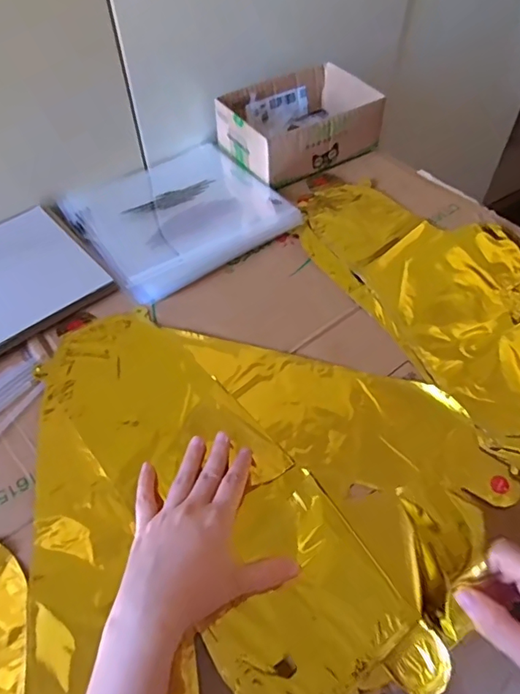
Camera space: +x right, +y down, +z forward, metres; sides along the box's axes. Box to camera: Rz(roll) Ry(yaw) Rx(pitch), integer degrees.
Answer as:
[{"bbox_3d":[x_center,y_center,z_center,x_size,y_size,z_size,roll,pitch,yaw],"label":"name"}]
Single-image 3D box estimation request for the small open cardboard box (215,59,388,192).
[{"bbox_3d":[0.052,-0.295,0.670,0.183,0.066,0.147,-28,57,-19],"label":"small open cardboard box"}]

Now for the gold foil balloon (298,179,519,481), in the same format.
[{"bbox_3d":[0.214,-0.061,0.520,0.209,0.018,0.406,-24,56,-16],"label":"gold foil balloon"}]

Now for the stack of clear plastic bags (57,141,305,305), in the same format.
[{"bbox_3d":[-0.097,-0.164,0.601,0.221,0.018,0.209,-31,58,-20],"label":"stack of clear plastic bags"}]

